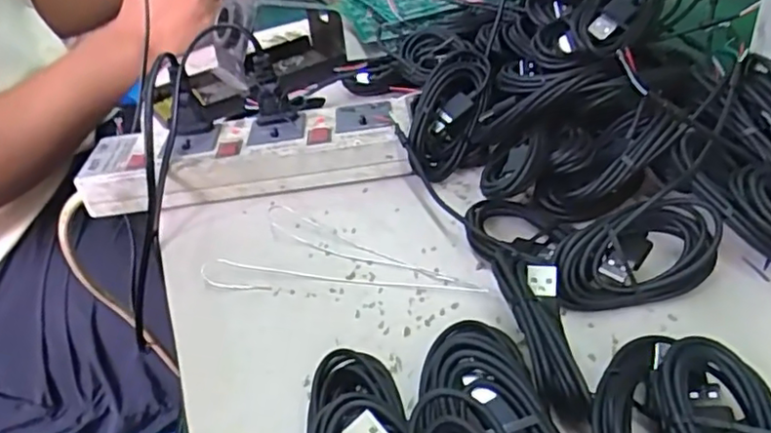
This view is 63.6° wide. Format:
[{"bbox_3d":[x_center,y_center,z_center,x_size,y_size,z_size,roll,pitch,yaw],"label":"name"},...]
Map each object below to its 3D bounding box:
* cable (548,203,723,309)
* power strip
[{"bbox_3d":[0.114,0.018,0.287,0.079,0.018,0.044,-13,75,-3],"label":"cable"},{"bbox_3d":[-0.087,-0.038,0.404,0.204,0.034,0.058,-6,36,3],"label":"power strip"}]

